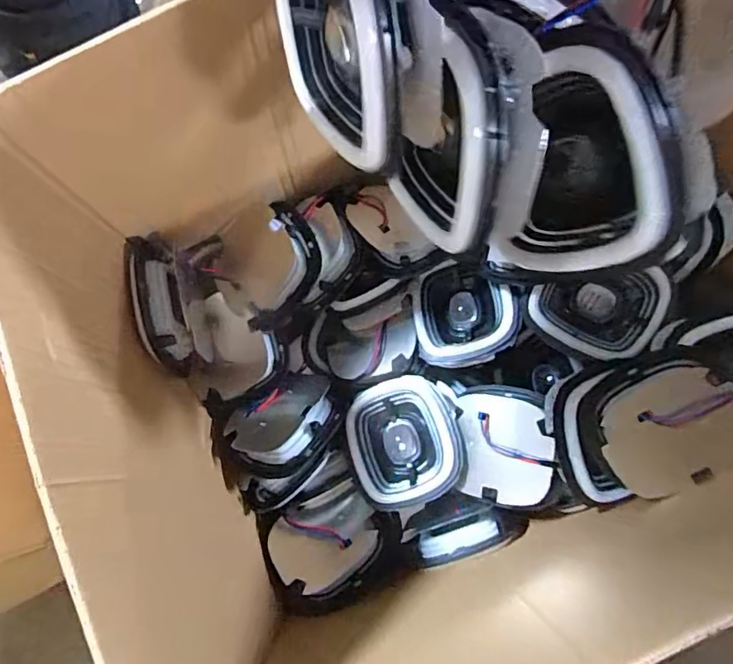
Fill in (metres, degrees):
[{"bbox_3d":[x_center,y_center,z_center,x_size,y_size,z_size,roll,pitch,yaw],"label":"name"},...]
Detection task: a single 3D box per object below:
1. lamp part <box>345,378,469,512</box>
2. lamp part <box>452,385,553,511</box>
[{"bbox_3d":[0.046,0.128,0.615,0.124,0.050,0.139,-15,68,19],"label":"lamp part"},{"bbox_3d":[0.151,0.122,0.575,0.104,0.030,0.122,-2,78,33],"label":"lamp part"}]

